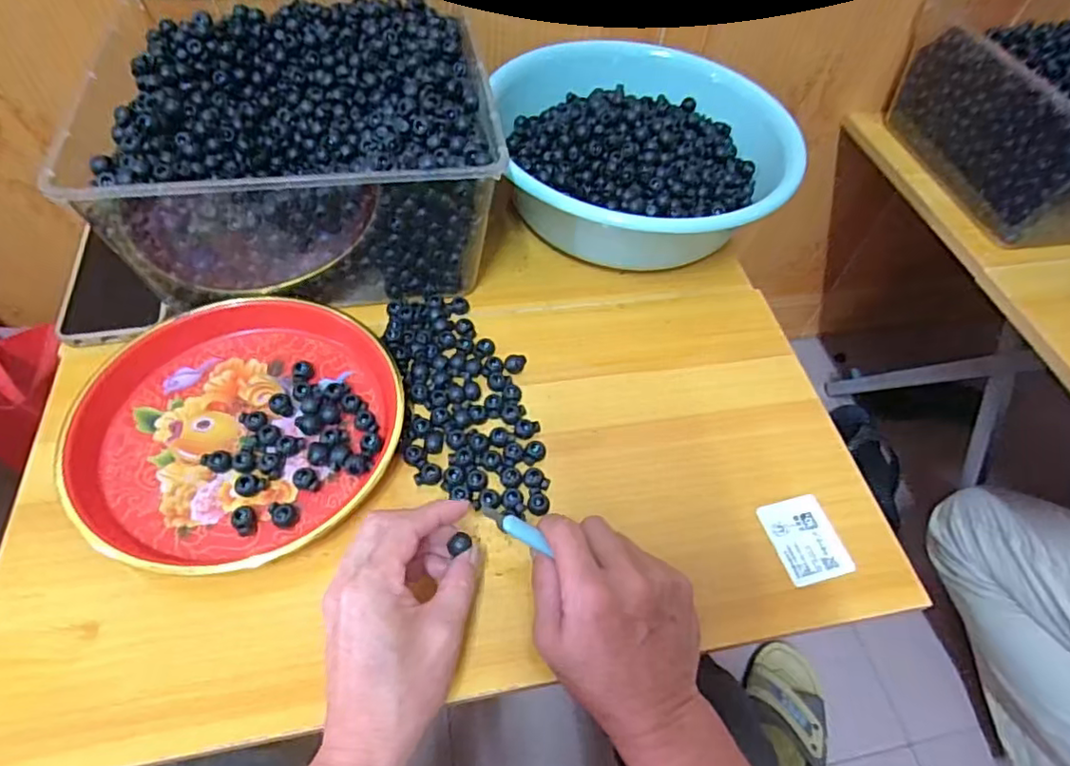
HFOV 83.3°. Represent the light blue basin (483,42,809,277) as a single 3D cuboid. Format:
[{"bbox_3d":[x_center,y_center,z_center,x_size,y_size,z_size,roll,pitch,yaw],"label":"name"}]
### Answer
[{"bbox_3d":[0.098,-0.224,0.576,0.265,0.129,0.208,7,54,0],"label":"light blue basin"}]

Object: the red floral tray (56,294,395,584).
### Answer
[{"bbox_3d":[-0.208,0.020,0.430,0.208,0.023,0.209,-21,59,-19],"label":"red floral tray"}]

